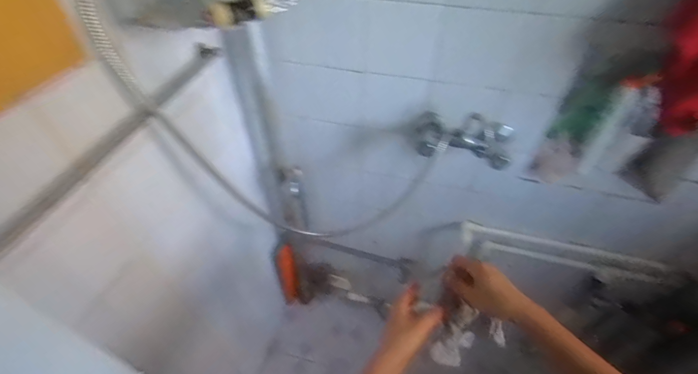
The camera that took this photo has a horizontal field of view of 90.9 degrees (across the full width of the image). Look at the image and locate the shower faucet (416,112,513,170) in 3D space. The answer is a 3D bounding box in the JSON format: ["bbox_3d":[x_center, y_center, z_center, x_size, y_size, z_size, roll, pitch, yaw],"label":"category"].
[{"bbox_3d":[0.249,-0.117,0.743,0.213,0.083,0.104,11,47,10],"label":"shower faucet"}]

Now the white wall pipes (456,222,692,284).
[{"bbox_3d":[0.628,0.191,0.990,0.591,0.094,0.024,11,47,10],"label":"white wall pipes"}]

